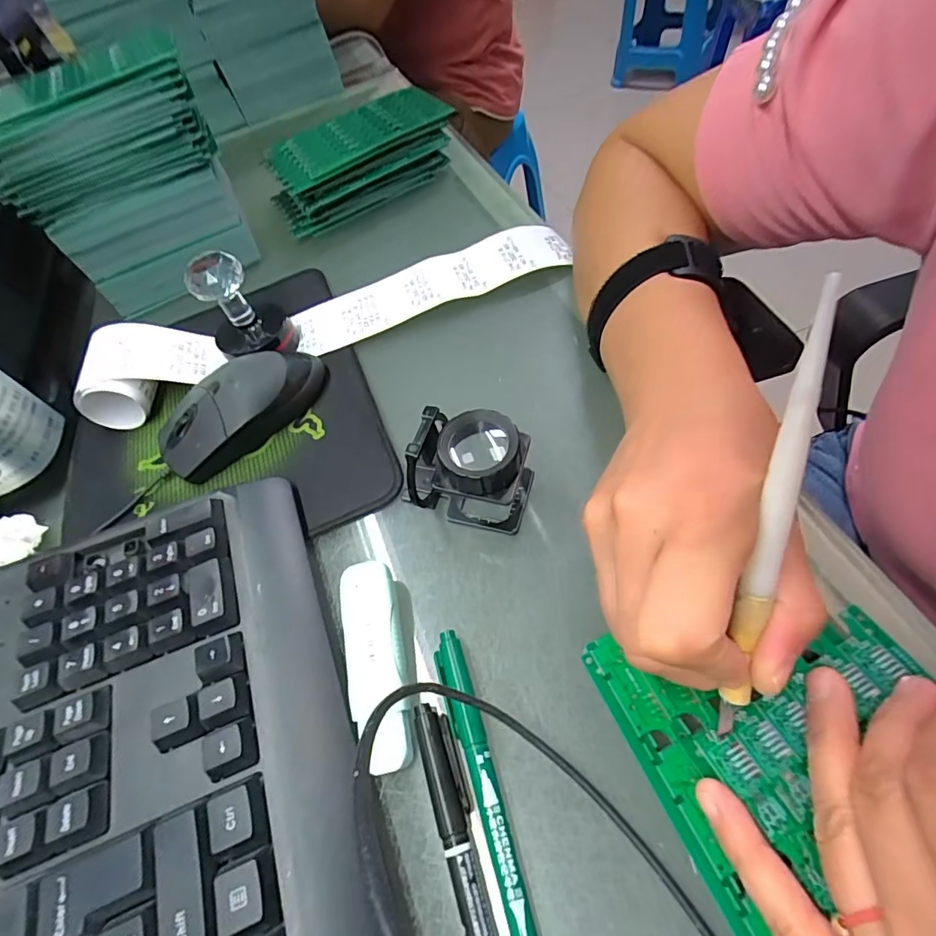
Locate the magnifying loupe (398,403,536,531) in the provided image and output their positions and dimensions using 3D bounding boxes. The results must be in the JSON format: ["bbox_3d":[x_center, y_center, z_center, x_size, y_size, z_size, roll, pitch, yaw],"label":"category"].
[{"bbox_3d":[0.003,0.000,0.245,0.054,0.050,0.038,13,57,14],"label":"magnifying loupe"}]

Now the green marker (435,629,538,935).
[{"bbox_3d":[0.010,0.130,0.185,0.012,0.009,0.137,-17,54,-6],"label":"green marker"}]

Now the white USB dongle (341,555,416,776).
[{"bbox_3d":[-0.041,0.085,0.219,0.024,0.017,0.085,-12,54,-3],"label":"white USB dongle"}]

